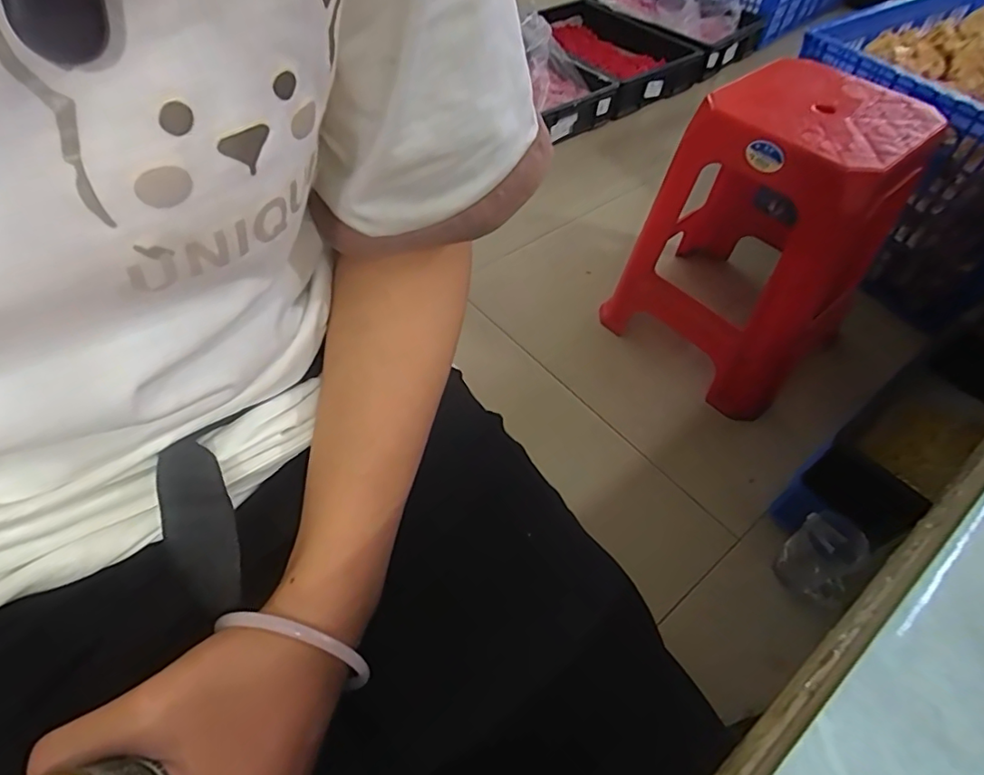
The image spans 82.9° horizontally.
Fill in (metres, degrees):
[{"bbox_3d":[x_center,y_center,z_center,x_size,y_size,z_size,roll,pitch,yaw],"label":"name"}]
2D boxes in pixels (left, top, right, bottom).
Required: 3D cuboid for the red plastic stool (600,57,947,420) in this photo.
[{"bbox_3d":[0.497,-0.284,1.060,0.373,0.519,0.383,38,60,24],"label":"red plastic stool"}]

